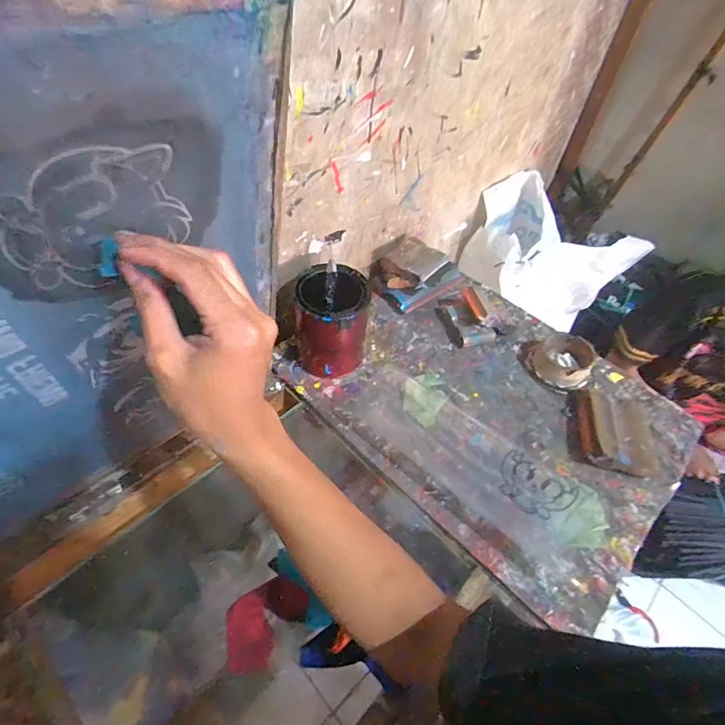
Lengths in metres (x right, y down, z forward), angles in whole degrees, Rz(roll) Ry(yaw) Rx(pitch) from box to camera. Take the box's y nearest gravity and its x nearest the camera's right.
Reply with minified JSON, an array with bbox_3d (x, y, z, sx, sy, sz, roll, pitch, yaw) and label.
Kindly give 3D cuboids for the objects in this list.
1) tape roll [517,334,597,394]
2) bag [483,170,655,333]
[{"bbox_3d":[0.317,-0.005,0.685,0.114,0.038,0.098,29,54,17],"label":"tape roll"},{"bbox_3d":[0.425,-0.240,1.004,0.315,0.282,0.326,-36,62,-29],"label":"bag"}]

